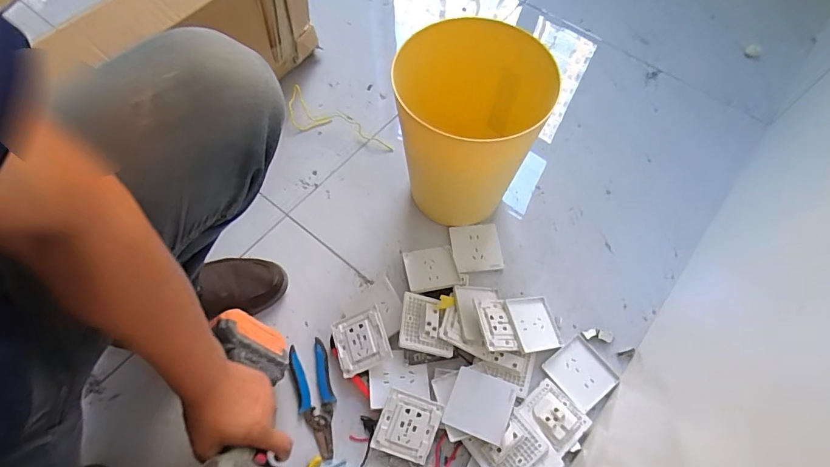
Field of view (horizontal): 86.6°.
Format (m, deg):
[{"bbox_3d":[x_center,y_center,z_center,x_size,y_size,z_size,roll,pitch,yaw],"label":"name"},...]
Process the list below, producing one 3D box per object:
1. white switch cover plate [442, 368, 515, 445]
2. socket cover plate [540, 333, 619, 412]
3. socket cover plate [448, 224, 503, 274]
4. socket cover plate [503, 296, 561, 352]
[{"bbox_3d":[0.091,0.242,0.625,0.087,0.007,0.084,12,62,27],"label":"white switch cover plate"},{"bbox_3d":[0.258,0.217,0.686,0.085,0.009,0.092,-36,68,-18],"label":"socket cover plate"},{"bbox_3d":[0.108,0.025,0.778,0.082,0.012,0.086,-6,62,-4],"label":"socket cover plate"},{"bbox_3d":[0.187,0.143,0.699,0.087,0.009,0.086,1,60,-30],"label":"socket cover plate"}]

